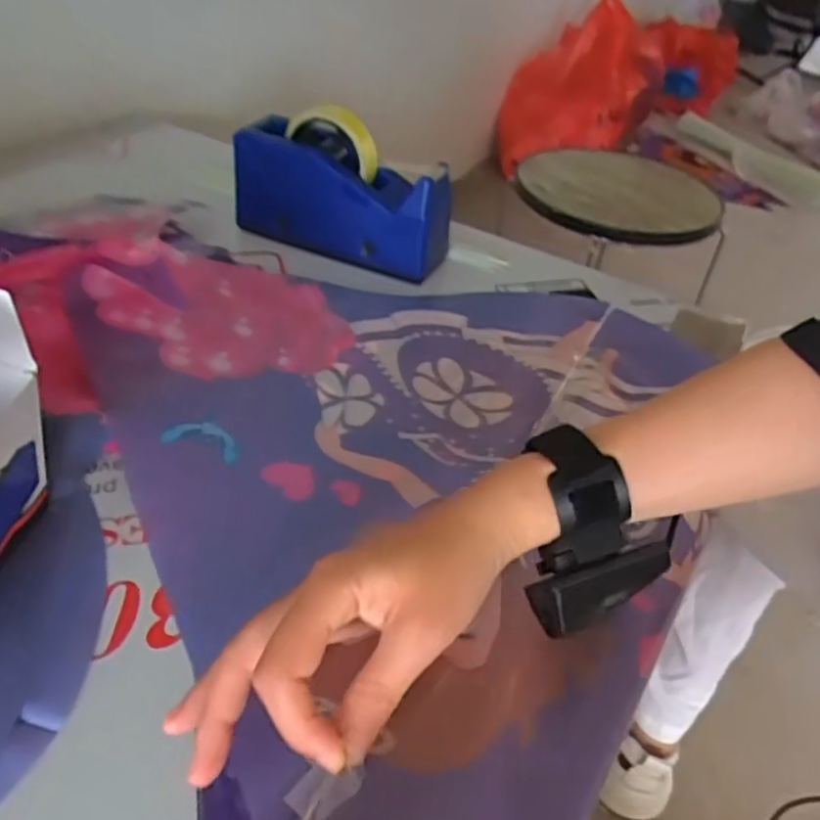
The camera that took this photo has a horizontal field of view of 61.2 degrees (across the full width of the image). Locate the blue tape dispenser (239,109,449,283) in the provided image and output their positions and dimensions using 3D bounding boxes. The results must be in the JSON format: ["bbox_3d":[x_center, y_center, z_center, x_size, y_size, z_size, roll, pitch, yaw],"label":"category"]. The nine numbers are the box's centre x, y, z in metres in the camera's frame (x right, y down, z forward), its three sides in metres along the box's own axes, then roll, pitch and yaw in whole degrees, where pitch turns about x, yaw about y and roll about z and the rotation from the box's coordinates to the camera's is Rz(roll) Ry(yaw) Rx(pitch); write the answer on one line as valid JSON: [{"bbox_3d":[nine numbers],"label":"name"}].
[{"bbox_3d":[-0.065,-0.210,0.658,0.211,0.120,0.070,18,42,13],"label":"blue tape dispenser"}]

